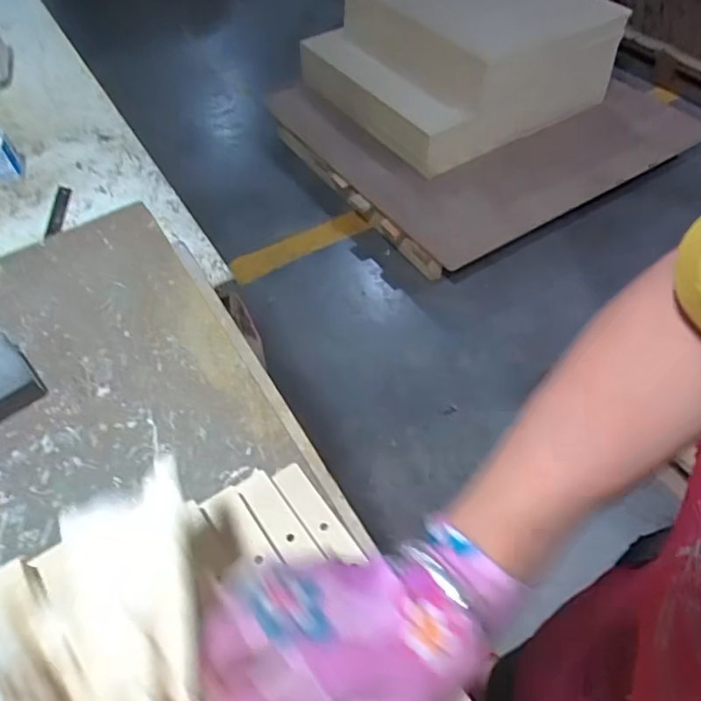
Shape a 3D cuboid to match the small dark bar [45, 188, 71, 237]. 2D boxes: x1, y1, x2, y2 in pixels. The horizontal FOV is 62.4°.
[{"bbox_3d":[-0.331,-0.158,0.654,0.019,0.005,0.084,-8,52,-2],"label":"small dark bar"}]

